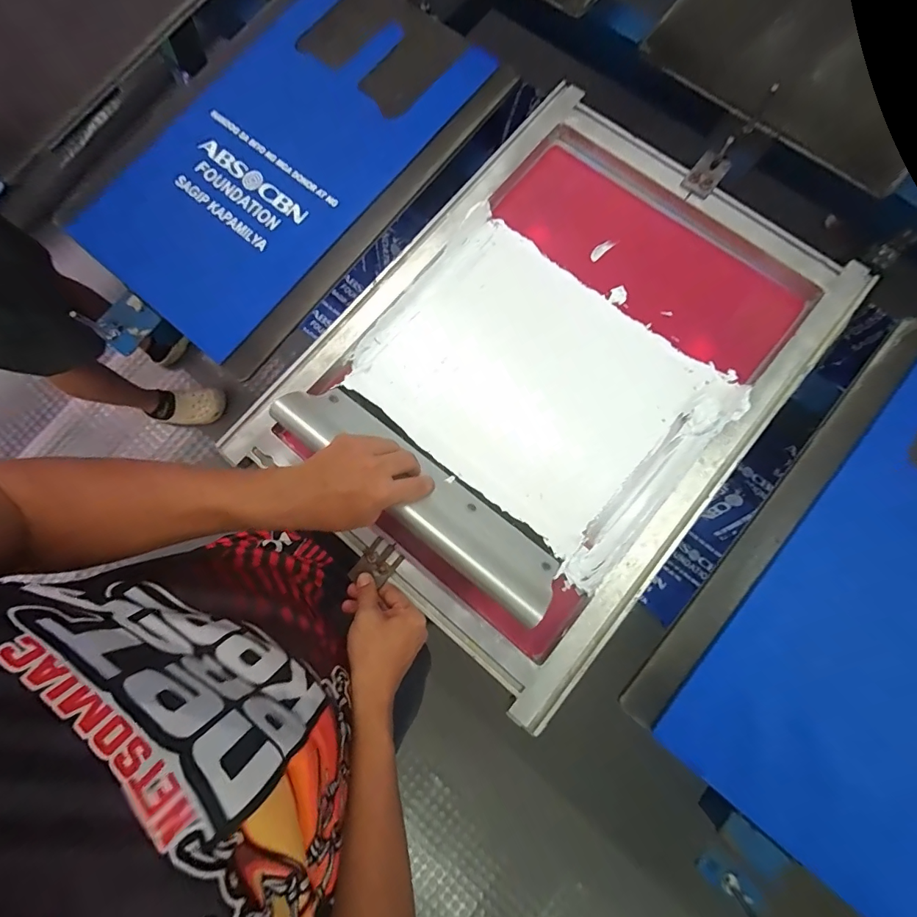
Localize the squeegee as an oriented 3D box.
[{"bbox_3d":[-0.041,0.038,0.463,0.331,0.136,0.035,39,119,13],"label":"squeegee"}]

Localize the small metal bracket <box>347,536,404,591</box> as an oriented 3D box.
[{"bbox_3d":[-0.092,0.119,0.480,0.040,0.008,0.053,35,81,8],"label":"small metal bracket"}]

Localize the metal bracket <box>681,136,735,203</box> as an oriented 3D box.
[{"bbox_3d":[0.319,-0.366,0.547,0.040,0.035,0.073,39,81,4],"label":"metal bracket"}]

